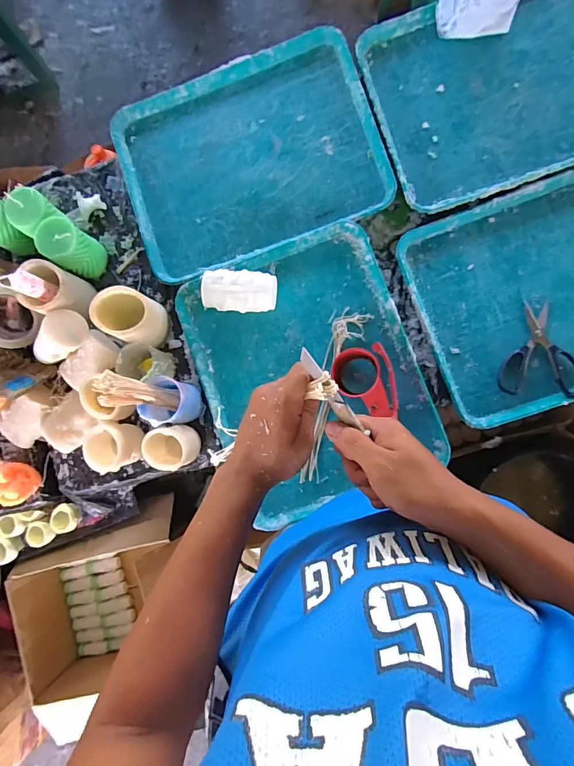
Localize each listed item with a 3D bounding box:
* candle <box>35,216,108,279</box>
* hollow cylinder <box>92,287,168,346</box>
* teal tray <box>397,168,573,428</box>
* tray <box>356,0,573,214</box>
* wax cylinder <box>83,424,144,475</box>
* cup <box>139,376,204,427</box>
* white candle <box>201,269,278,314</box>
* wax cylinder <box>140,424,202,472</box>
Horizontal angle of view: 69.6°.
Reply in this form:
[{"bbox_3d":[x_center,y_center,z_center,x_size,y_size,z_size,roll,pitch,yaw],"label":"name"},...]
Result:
[{"bbox_3d":[-0.367,-0.229,0.711,0.064,0.109,0.068,0,87,7],"label":"candle"},{"bbox_3d":[-0.251,-0.106,0.688,0.091,0.107,0.077,15,89,8],"label":"hollow cylinder"},{"bbox_3d":[0.436,-0.152,0.658,0.429,0.030,0.339,-18,85,6],"label":"teal tray"},{"bbox_3d":[0.364,-0.492,0.670,0.423,0.030,0.340,-17,85,6],"label":"tray"},{"bbox_3d":[-0.280,0.105,0.686,0.064,0.088,0.075,-1,87,7],"label":"wax cylinder"},{"bbox_3d":[-0.185,0.033,0.678,0.071,0.095,0.076,0,87,7],"label":"cup"},{"bbox_3d":[-0.079,-0.152,0.697,0.118,0.059,0.068,6,88,7],"label":"white candle"},{"bbox_3d":[-0.182,0.104,0.674,0.061,0.093,0.066,0,87,7],"label":"wax cylinder"}]

